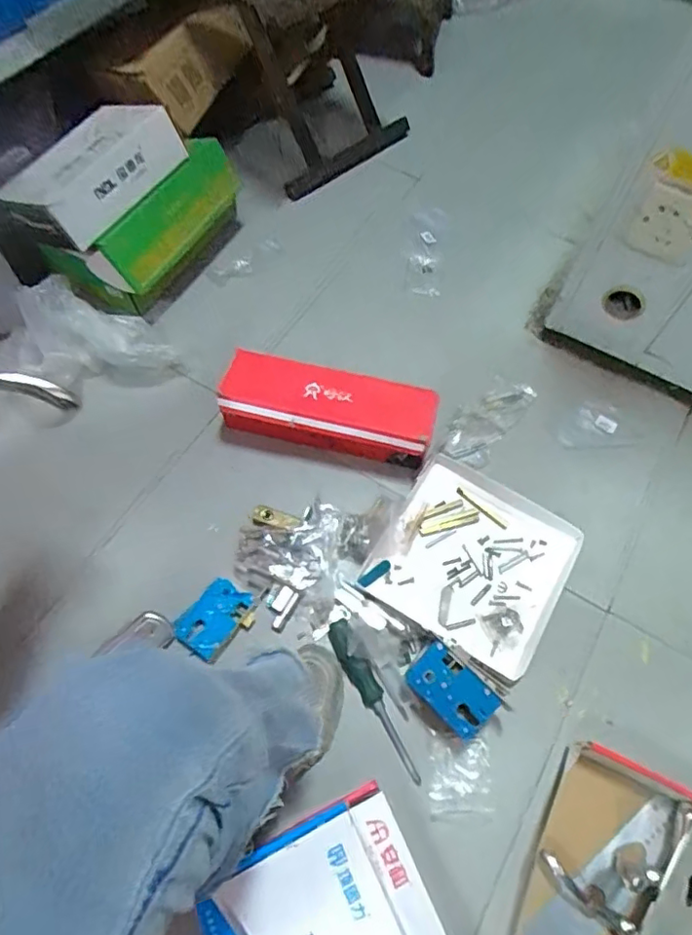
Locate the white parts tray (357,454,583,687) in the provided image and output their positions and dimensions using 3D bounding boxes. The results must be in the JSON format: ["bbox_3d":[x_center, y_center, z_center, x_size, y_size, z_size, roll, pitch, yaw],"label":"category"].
[{"bbox_3d":[0.168,0.114,0.747,0.227,0.027,0.227,29,66,15],"label":"white parts tray"}]

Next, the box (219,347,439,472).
[{"bbox_3d":[-0.023,-0.075,0.795,0.289,0.084,0.100,12,64,4],"label":"box"}]

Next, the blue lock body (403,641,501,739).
[{"bbox_3d":[0.118,0.246,0.636,0.095,0.022,0.057,40,69,16],"label":"blue lock body"}]

